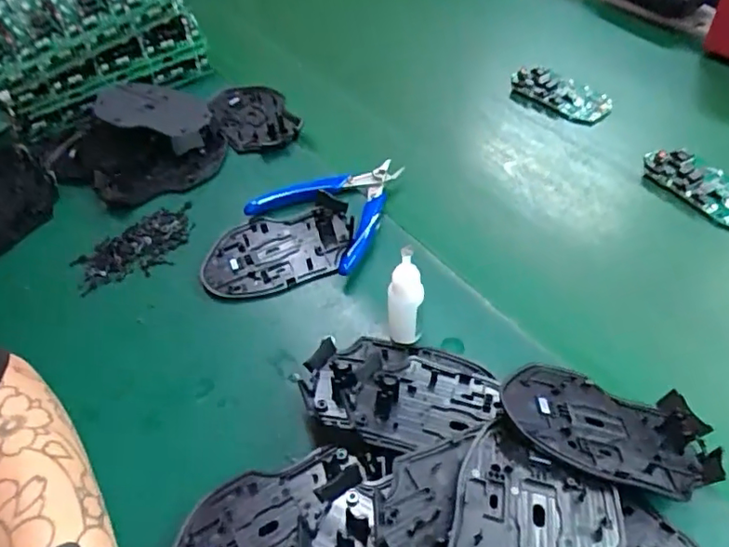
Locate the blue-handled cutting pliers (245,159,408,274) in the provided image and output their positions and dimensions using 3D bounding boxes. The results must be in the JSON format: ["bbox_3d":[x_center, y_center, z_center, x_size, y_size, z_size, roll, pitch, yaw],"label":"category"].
[{"bbox_3d":[-0.018,-0.059,0.458,0.114,0.024,0.112,34,60,30],"label":"blue-handled cutting pliers"}]

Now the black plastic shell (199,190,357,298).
[{"bbox_3d":[-0.065,-0.019,0.433,0.114,0.019,0.073,-15,49,-7],"label":"black plastic shell"}]

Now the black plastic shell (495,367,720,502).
[{"bbox_3d":[0.131,0.077,0.306,0.113,0.020,0.072,20,32,2],"label":"black plastic shell"}]

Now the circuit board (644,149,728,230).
[{"bbox_3d":[0.265,-0.067,0.445,0.045,0.015,0.092,-26,51,-16],"label":"circuit board"}]

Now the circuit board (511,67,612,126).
[{"bbox_3d":[0.184,-0.170,0.541,0.095,0.018,0.043,31,59,29],"label":"circuit board"}]

